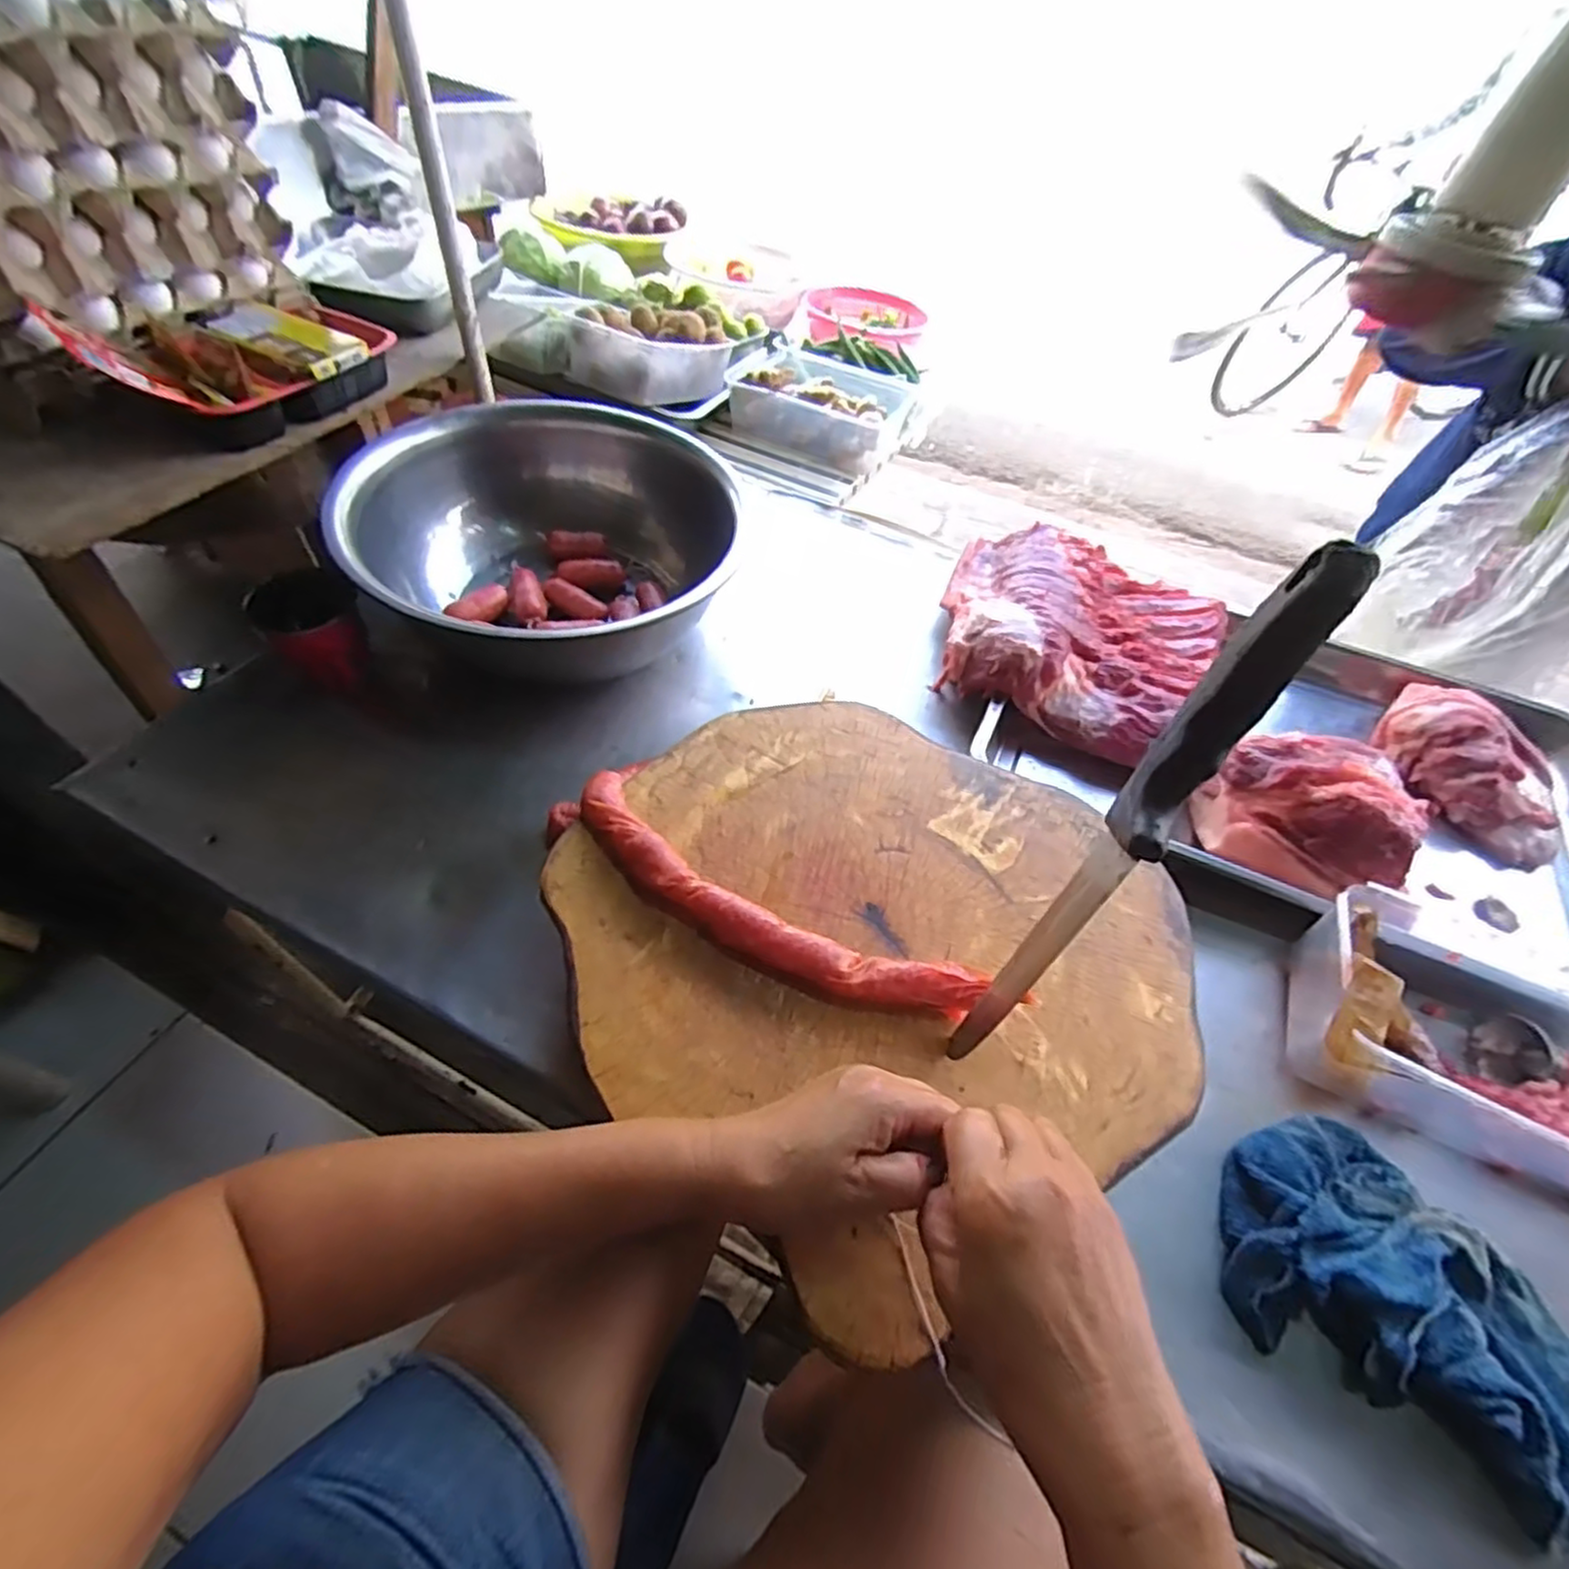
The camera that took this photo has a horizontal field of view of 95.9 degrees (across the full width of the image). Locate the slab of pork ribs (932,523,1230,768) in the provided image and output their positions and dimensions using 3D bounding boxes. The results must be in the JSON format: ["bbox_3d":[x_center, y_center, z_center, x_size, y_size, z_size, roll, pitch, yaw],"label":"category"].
[{"bbox_3d":[0.304,-0.174,0.757,0.288,0.062,0.270,33,57,18],"label":"slab of pork ribs"}]

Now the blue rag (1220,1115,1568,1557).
[{"bbox_3d":[0.400,0.318,0.436,0.229,0.037,0.150,31,57,16],"label":"blue rag"}]

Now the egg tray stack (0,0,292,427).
[{"bbox_3d":[-0.687,-0.548,0.613,0.295,0.234,0.301,25,55,13],"label":"egg tray stack"}]

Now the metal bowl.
[{"bbox_3d":[-0.251,-0.235,0.711,0.331,0.136,0.331,3,53,-4],"label":"metal bowl"}]

